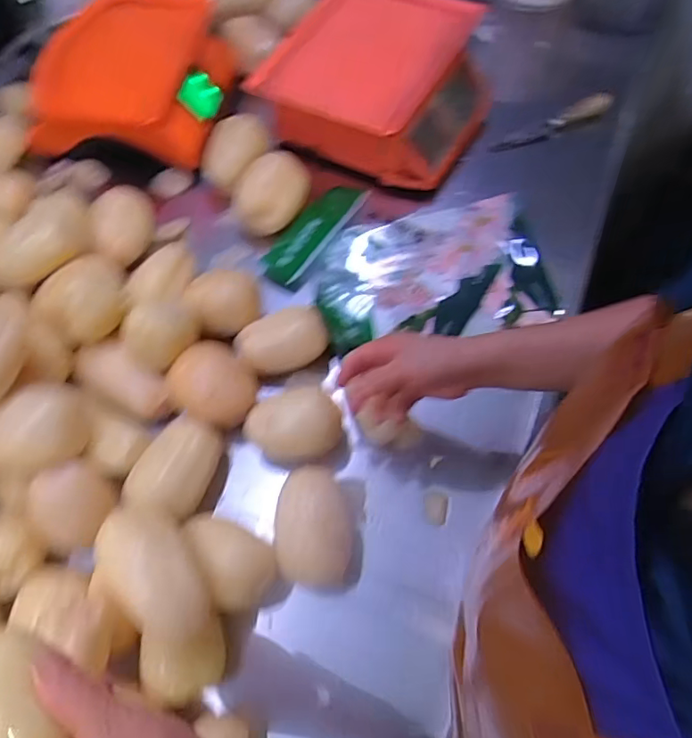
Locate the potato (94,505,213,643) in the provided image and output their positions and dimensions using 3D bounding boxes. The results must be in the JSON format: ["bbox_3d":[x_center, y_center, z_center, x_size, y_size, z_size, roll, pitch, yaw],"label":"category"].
[{"bbox_3d":[-0.179,0.188,0.496,0.069,0.066,0.135,-42,69,-16],"label":"potato"}]

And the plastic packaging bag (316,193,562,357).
[{"bbox_3d":[0.108,-0.134,0.703,0.291,0.022,0.196,-10,64,-2],"label":"plastic packaging bag"}]

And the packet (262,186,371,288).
[{"bbox_3d":[-0.050,-0.206,0.762,0.083,0.033,0.198,30,69,16],"label":"packet"}]

